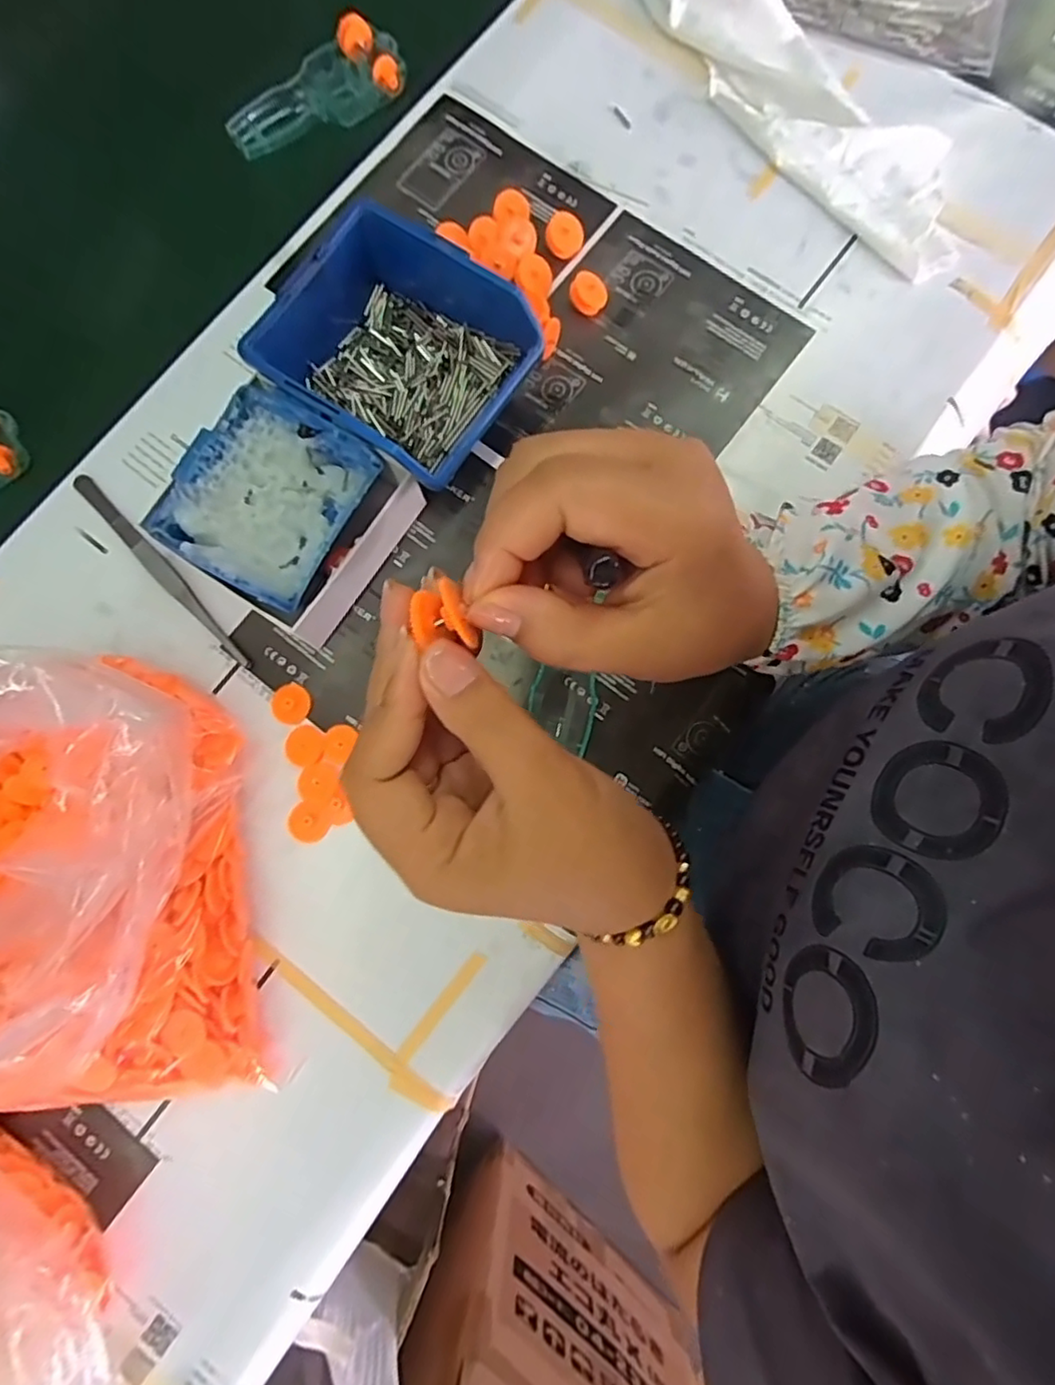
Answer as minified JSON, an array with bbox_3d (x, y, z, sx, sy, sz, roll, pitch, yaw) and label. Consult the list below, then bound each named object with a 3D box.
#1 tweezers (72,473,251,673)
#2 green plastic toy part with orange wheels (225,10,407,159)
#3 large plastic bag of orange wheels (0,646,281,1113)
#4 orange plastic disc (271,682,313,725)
[{"bbox_3d":[-0.212,-0.072,0.354,0.011,0.012,0.154,-44,81,-5],"label":"tweezers"},{"bbox_3d":[-0.146,-0.410,0.417,0.123,0.022,0.055,-24,80,-2],"label":"green plastic toy part with orange wheels"},{"bbox_3d":[-0.261,0.093,0.287,0.234,0.086,0.212,-8,80,1],"label":"large plastic bag of orange wheels"},{"bbox_3d":[-0.133,0.006,0.347,0.022,0.004,0.022,0,80,3],"label":"orange plastic disc"}]

